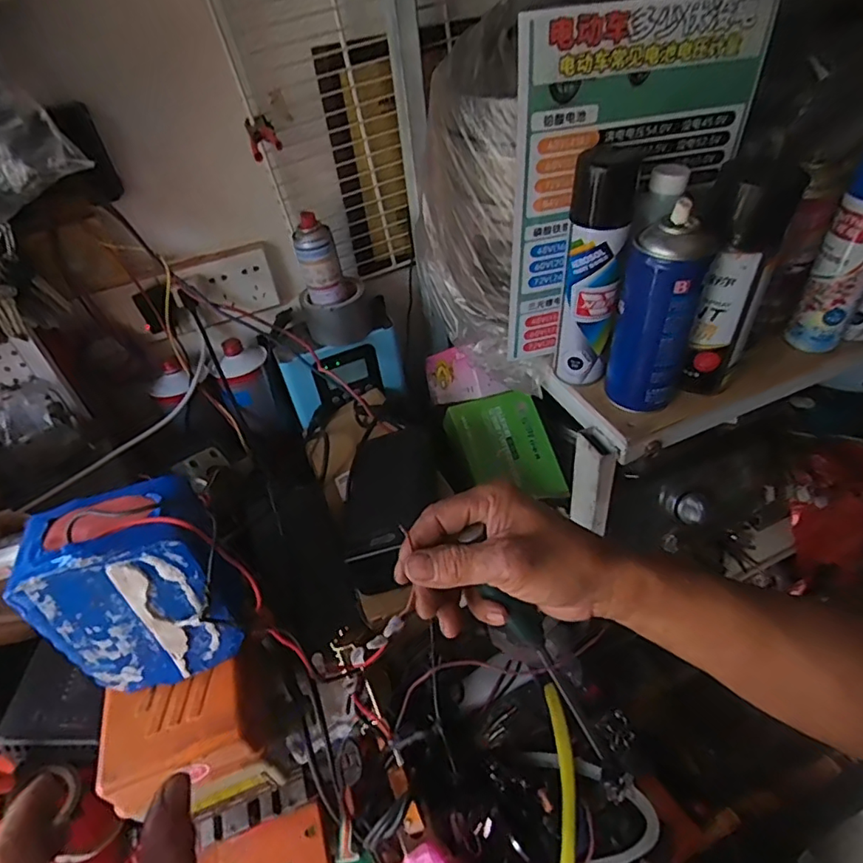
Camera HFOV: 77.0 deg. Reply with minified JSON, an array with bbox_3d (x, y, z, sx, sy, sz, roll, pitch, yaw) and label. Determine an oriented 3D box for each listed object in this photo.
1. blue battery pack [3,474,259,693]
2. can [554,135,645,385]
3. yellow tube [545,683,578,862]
[{"bbox_3d":[-0.208,0.116,0.402,0.126,0.146,0.089,-18,43,-11],"label":"blue battery pack"},{"bbox_3d":[0.149,-0.140,0.491,0.055,0.205,0.052,7,44,15],"label":"can"},{"bbox_3d":[0.150,0.431,0.625,0.034,0.015,0.259,0,81,8],"label":"yellow tube"}]

